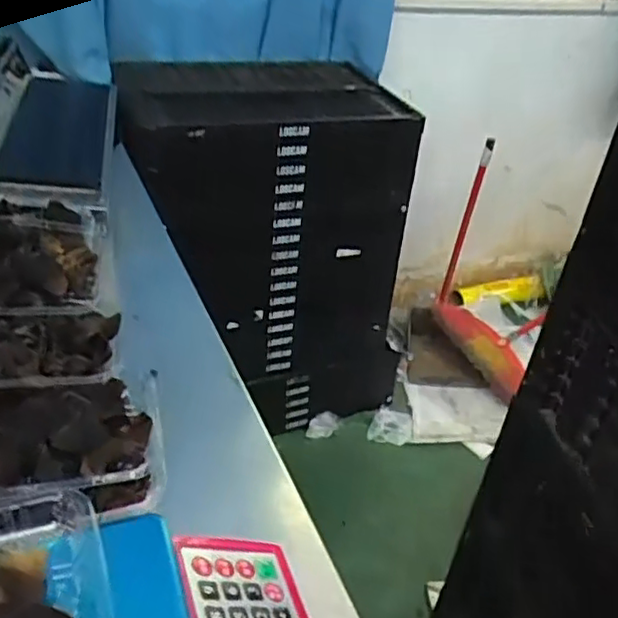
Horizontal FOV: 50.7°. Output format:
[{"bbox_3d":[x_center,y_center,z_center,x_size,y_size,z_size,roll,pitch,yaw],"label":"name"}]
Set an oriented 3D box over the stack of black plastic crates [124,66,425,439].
[{"bbox_3d":[-0.113,-0.169,1.630,0.634,0.755,0.494,-4,36,-15],"label":"stack of black plastic crates"}]

